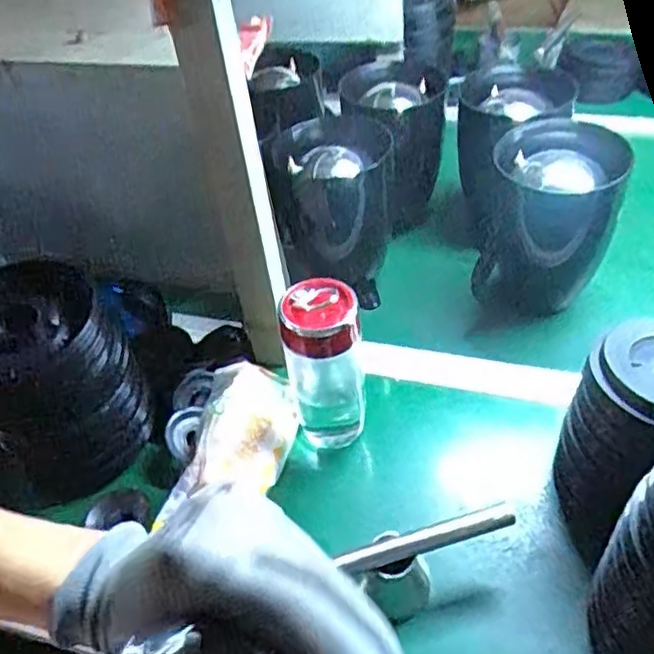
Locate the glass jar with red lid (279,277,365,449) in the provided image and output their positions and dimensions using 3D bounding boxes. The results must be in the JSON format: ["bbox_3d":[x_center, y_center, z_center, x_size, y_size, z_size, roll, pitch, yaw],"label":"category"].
[{"bbox_3d":[0.000,0.047,0.619,0.066,0.196,0.057,-9,44,-1],"label":"glass jar with red lid"}]

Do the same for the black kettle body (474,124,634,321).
[{"bbox_3d":[0.251,-0.123,0.749,0.142,0.190,0.144,9,46,17],"label":"black kettle body"}]

